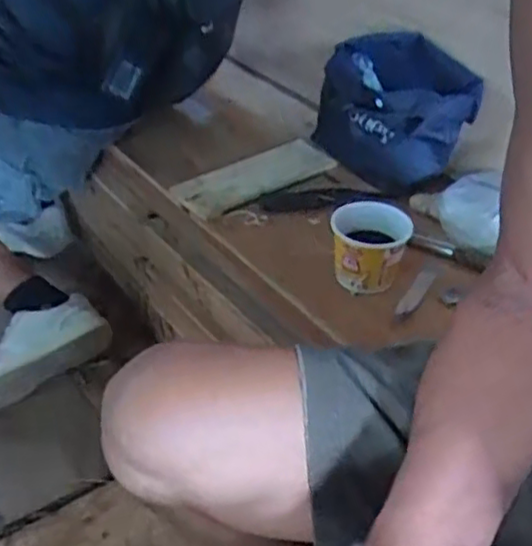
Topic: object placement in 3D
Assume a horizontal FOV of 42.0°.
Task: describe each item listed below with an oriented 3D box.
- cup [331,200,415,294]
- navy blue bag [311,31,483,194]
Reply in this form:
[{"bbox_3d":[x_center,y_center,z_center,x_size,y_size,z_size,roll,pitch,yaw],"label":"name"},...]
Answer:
[{"bbox_3d":[0.123,-0.029,0.824,0.088,0.076,0.086,0,40,0],"label":"cup"},{"bbox_3d":[0.187,-0.236,0.999,0.194,0.155,0.182,-8,41,-10],"label":"navy blue bag"}]

